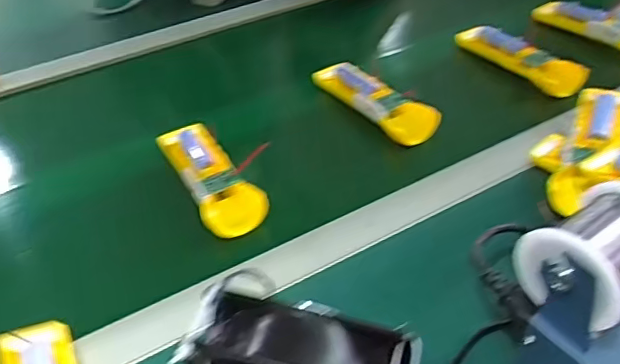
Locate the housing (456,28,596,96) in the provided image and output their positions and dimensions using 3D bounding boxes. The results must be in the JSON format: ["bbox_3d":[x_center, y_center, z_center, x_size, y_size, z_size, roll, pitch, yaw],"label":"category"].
[{"bbox_3d":[0.249,-0.151,0.684,0.163,0.030,0.043,32,53,31],"label":"housing"}]

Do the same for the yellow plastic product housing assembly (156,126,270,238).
[{"bbox_3d":[-0.097,-0.010,0.555,0.055,0.023,0.155,-22,46,-20],"label":"yellow plastic product housing assembly"}]

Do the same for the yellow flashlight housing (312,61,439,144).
[{"bbox_3d":[0.067,-0.097,0.640,0.051,0.027,0.174,-26,48,-24],"label":"yellow flashlight housing"}]

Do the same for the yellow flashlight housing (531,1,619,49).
[{"bbox_3d":[0.372,-0.203,0.735,0.038,0.044,0.186,-23,48,-19],"label":"yellow flashlight housing"}]

